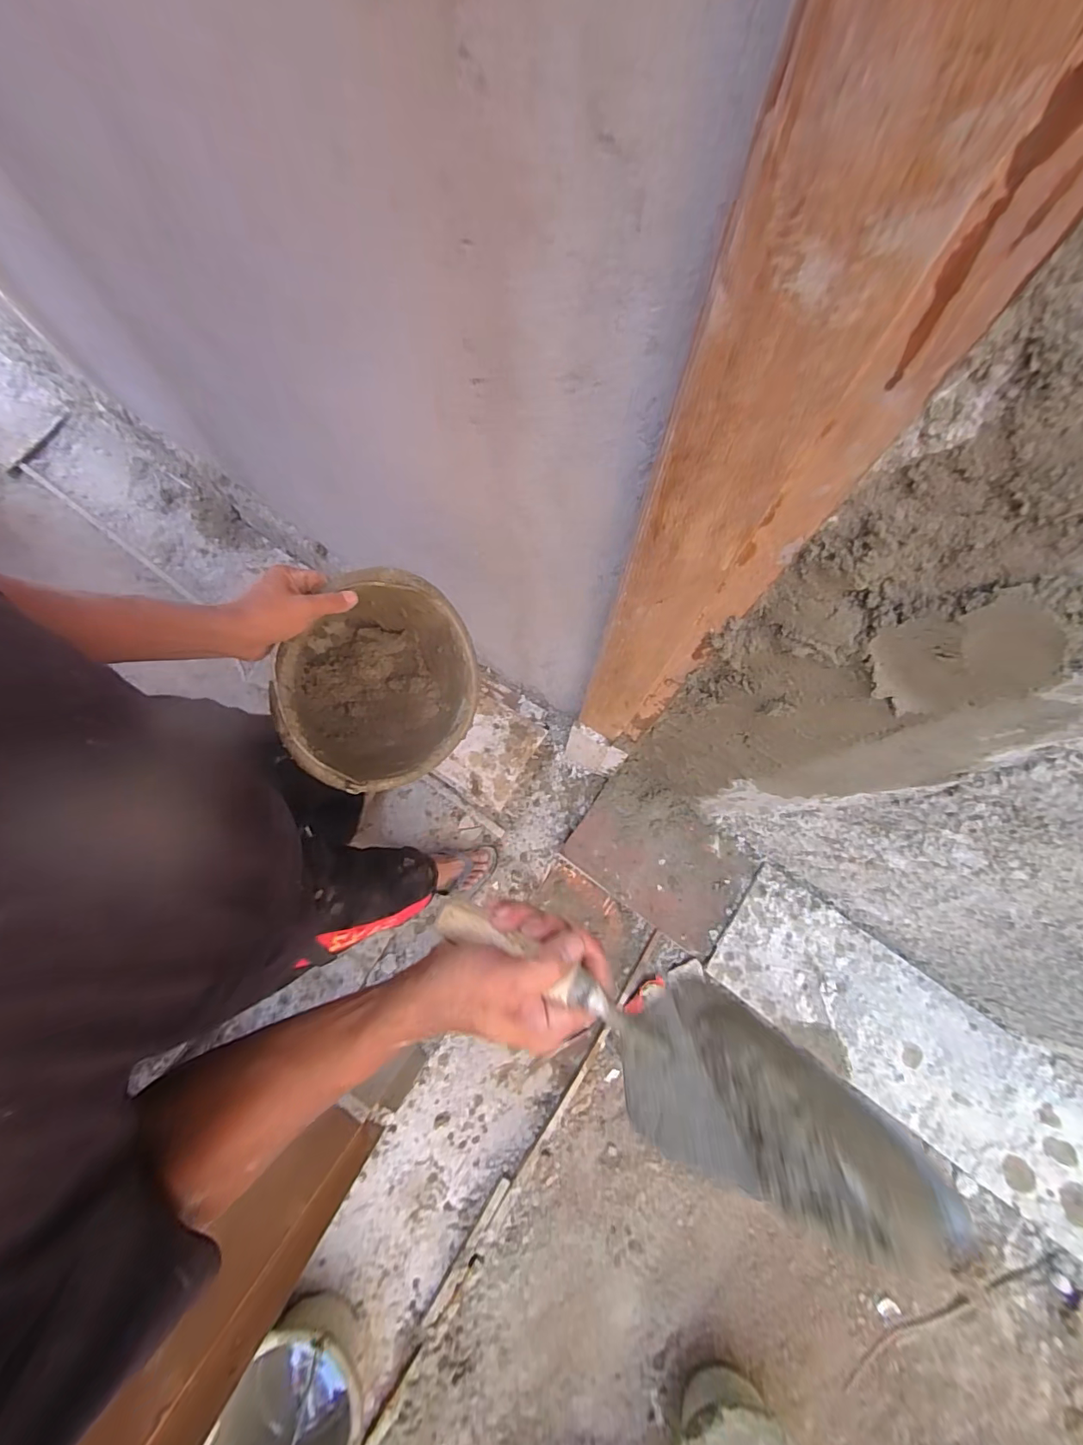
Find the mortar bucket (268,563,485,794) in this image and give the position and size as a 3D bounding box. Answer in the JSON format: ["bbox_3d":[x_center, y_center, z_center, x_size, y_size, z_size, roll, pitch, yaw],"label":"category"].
[{"bbox_3d":[-0.233,-0.057,0.659,0.166,0.246,0.262,17,59,49],"label":"mortar bucket"}]

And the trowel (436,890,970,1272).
[{"bbox_3d":[0.058,0.190,0.294,0.293,0.062,0.083,14,72,35],"label":"trowel"}]

